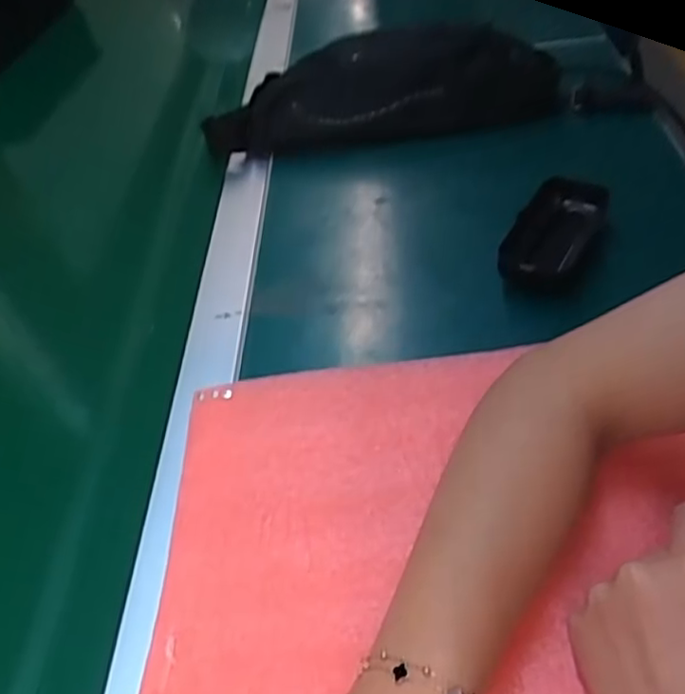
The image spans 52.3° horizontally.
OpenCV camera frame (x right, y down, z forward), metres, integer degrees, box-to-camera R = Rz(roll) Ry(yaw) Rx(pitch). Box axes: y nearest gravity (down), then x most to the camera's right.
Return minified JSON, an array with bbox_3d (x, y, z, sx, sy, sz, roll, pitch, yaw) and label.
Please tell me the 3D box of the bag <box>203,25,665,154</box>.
[{"bbox_3d":[0.065,-0.244,0.629,0.372,0.090,0.121,-3,46,3],"label":"bag"}]

